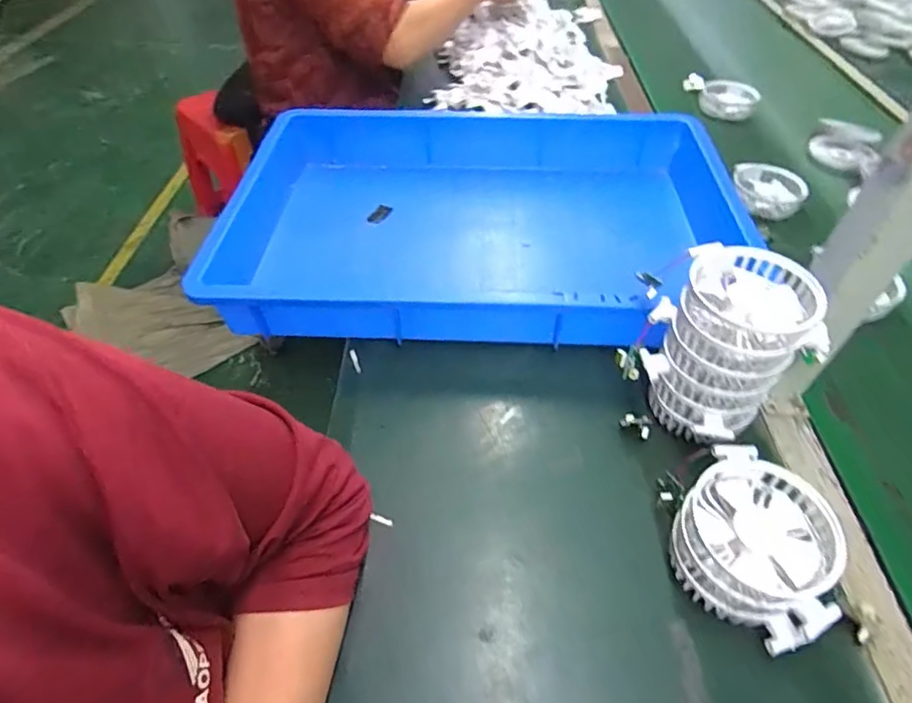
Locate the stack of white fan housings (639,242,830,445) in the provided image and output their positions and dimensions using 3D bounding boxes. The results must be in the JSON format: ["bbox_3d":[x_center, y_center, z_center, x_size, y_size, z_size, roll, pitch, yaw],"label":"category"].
[{"bbox_3d":[0.219,0.002,0.435,0.099,0.144,0.114,-30,53,-20],"label":"stack of white fan housings"}]

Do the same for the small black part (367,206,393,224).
[{"bbox_3d":[-0.101,-0.182,0.696,0.019,0.007,0.037,27,53,20],"label":"small black part"}]

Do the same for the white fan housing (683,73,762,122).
[{"bbox_3d":[0.460,-0.439,0.897,0.082,0.028,0.155,-7,50,-1],"label":"white fan housing"}]

